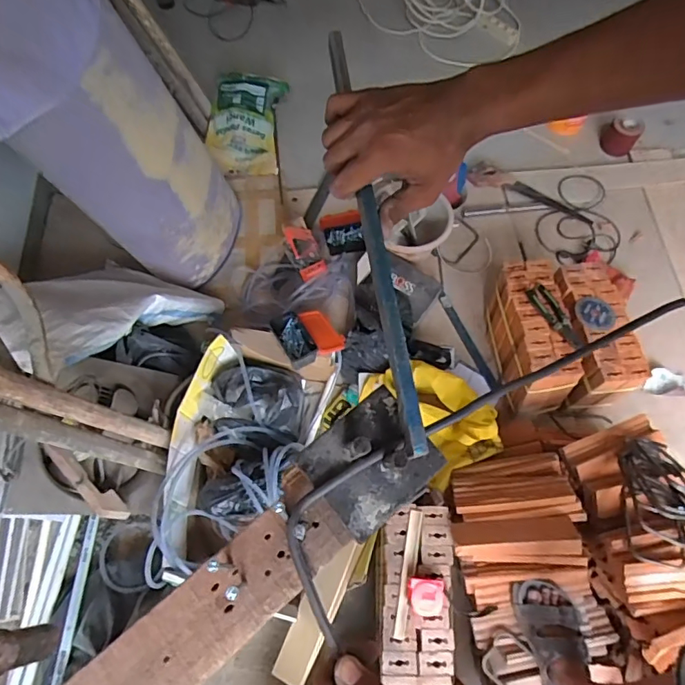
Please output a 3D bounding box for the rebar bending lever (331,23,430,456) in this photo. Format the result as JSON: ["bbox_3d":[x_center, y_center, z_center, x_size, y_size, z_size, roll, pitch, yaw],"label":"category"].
[{"bbox_3d":[0.022,-0.097,0.396,0.017,0.017,0.367,-8,74,-5],"label":"rebar bending lever"}]

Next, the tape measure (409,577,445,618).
[{"bbox_3d":[0.162,0.495,0.961,0.072,0.050,0.066,6,66,1],"label":"tape measure"}]

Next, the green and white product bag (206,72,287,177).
[{"bbox_3d":[-0.345,-0.793,1.745,0.255,0.154,0.350,5,66,1],"label":"green and white product bag"}]

